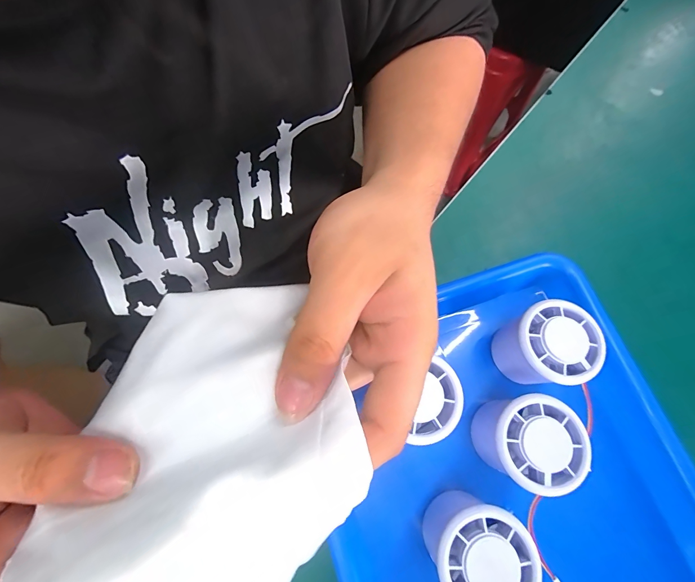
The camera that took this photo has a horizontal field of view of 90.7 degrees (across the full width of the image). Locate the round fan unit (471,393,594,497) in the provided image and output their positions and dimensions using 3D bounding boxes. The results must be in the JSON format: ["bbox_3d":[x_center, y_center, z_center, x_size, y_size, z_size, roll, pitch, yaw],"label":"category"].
[{"bbox_3d":[0.120,0.101,0.234,0.052,0.057,0.054,1,73,-2],"label":"round fan unit"}]

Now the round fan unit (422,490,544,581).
[{"bbox_3d":[0.079,0.161,0.214,0.054,0.057,0.052,1,73,-2],"label":"round fan unit"}]

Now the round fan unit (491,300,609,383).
[{"bbox_3d":[0.141,0.041,0.253,0.055,0.062,0.053,1,73,-2],"label":"round fan unit"}]

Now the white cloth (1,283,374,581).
[{"bbox_3d":[-0.060,0.063,0.138,0.124,0.036,0.127,-27,74,-9],"label":"white cloth"}]

